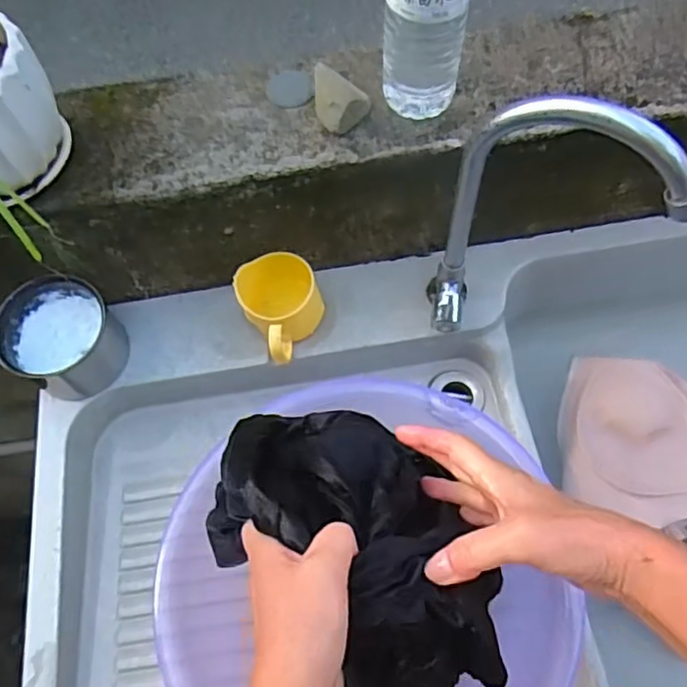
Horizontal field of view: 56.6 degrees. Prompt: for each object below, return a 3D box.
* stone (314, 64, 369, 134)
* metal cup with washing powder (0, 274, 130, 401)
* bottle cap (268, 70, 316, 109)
[{"bbox_3d":[-0.002,-0.230,0.580,0.047,0.028,0.078,-6,66,1],"label":"stone"},{"bbox_3d":[-0.284,-0.008,0.643,0.107,0.077,0.102,-1,66,3],"label":"metal cup with washing powder"},{"bbox_3d":[-0.049,-0.245,0.611,0.044,0.004,0.050,-17,66,-5],"label":"bottle cap"}]

